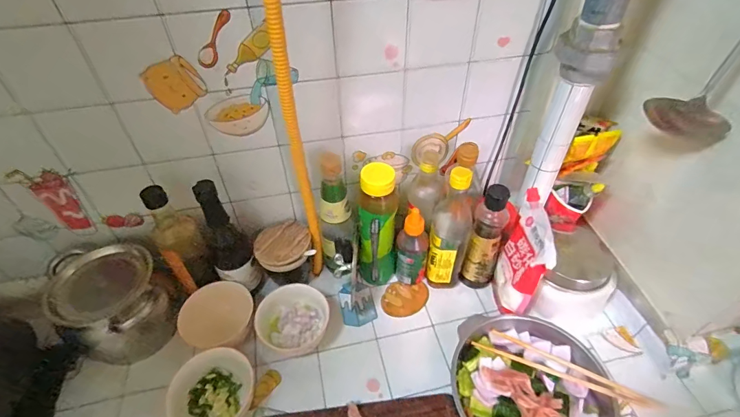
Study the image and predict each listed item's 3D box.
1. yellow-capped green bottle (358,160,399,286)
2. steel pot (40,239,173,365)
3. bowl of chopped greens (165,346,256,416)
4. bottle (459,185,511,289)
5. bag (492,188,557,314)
[{"bbox_3d":[0.011,0.042,0.642,0.062,0.247,0.058,2,45,4],"label":"yellow-capped green bottle"},{"bbox_3d":[-0.404,0.153,0.612,0.141,0.142,0.188,-32,53,-27],"label":"steel pot"},{"bbox_3d":[-0.227,0.263,0.547,0.092,0.070,0.114,29,53,27],"label":"bowl of chopped greens"},{"bbox_3d":[0.194,0.058,0.642,0.055,0.217,0.046,17,48,17],"label":"bottle"},{"bbox_3d":[0.244,0.085,0.618,0.055,0.206,0.105,13,47,14],"label":"bag"}]

